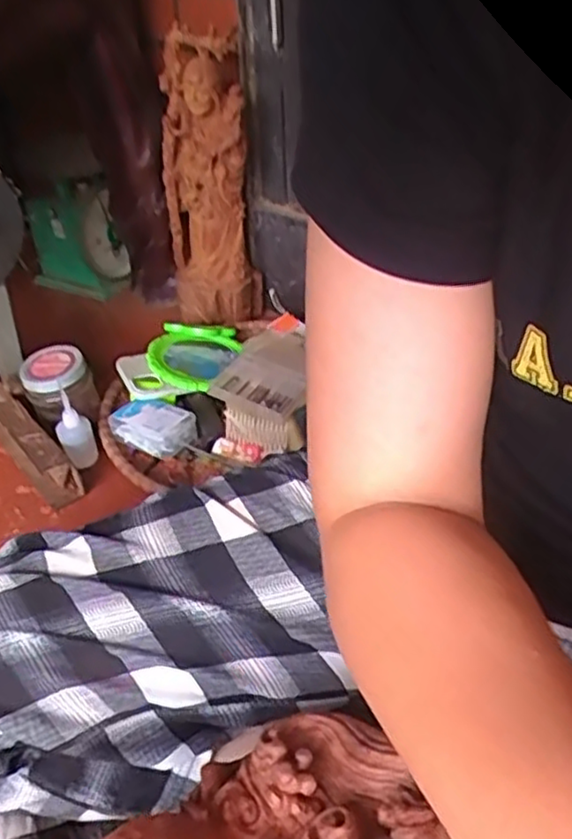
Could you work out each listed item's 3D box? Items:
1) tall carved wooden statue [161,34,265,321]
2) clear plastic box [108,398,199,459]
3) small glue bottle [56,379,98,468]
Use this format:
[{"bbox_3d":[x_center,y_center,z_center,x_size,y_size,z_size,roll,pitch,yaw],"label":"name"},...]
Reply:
[{"bbox_3d":[-0.091,-0.274,0.845,0.109,0.329,0.055,-7,39,-7],"label":"tall carved wooden statue"},{"bbox_3d":[-0.146,0.007,0.765,0.084,0.041,0.053,19,43,24],"label":"clear plastic box"},{"bbox_3d":[-0.227,0.013,0.753,0.037,0.089,0.034,-14,40,-15],"label":"small glue bottle"}]

